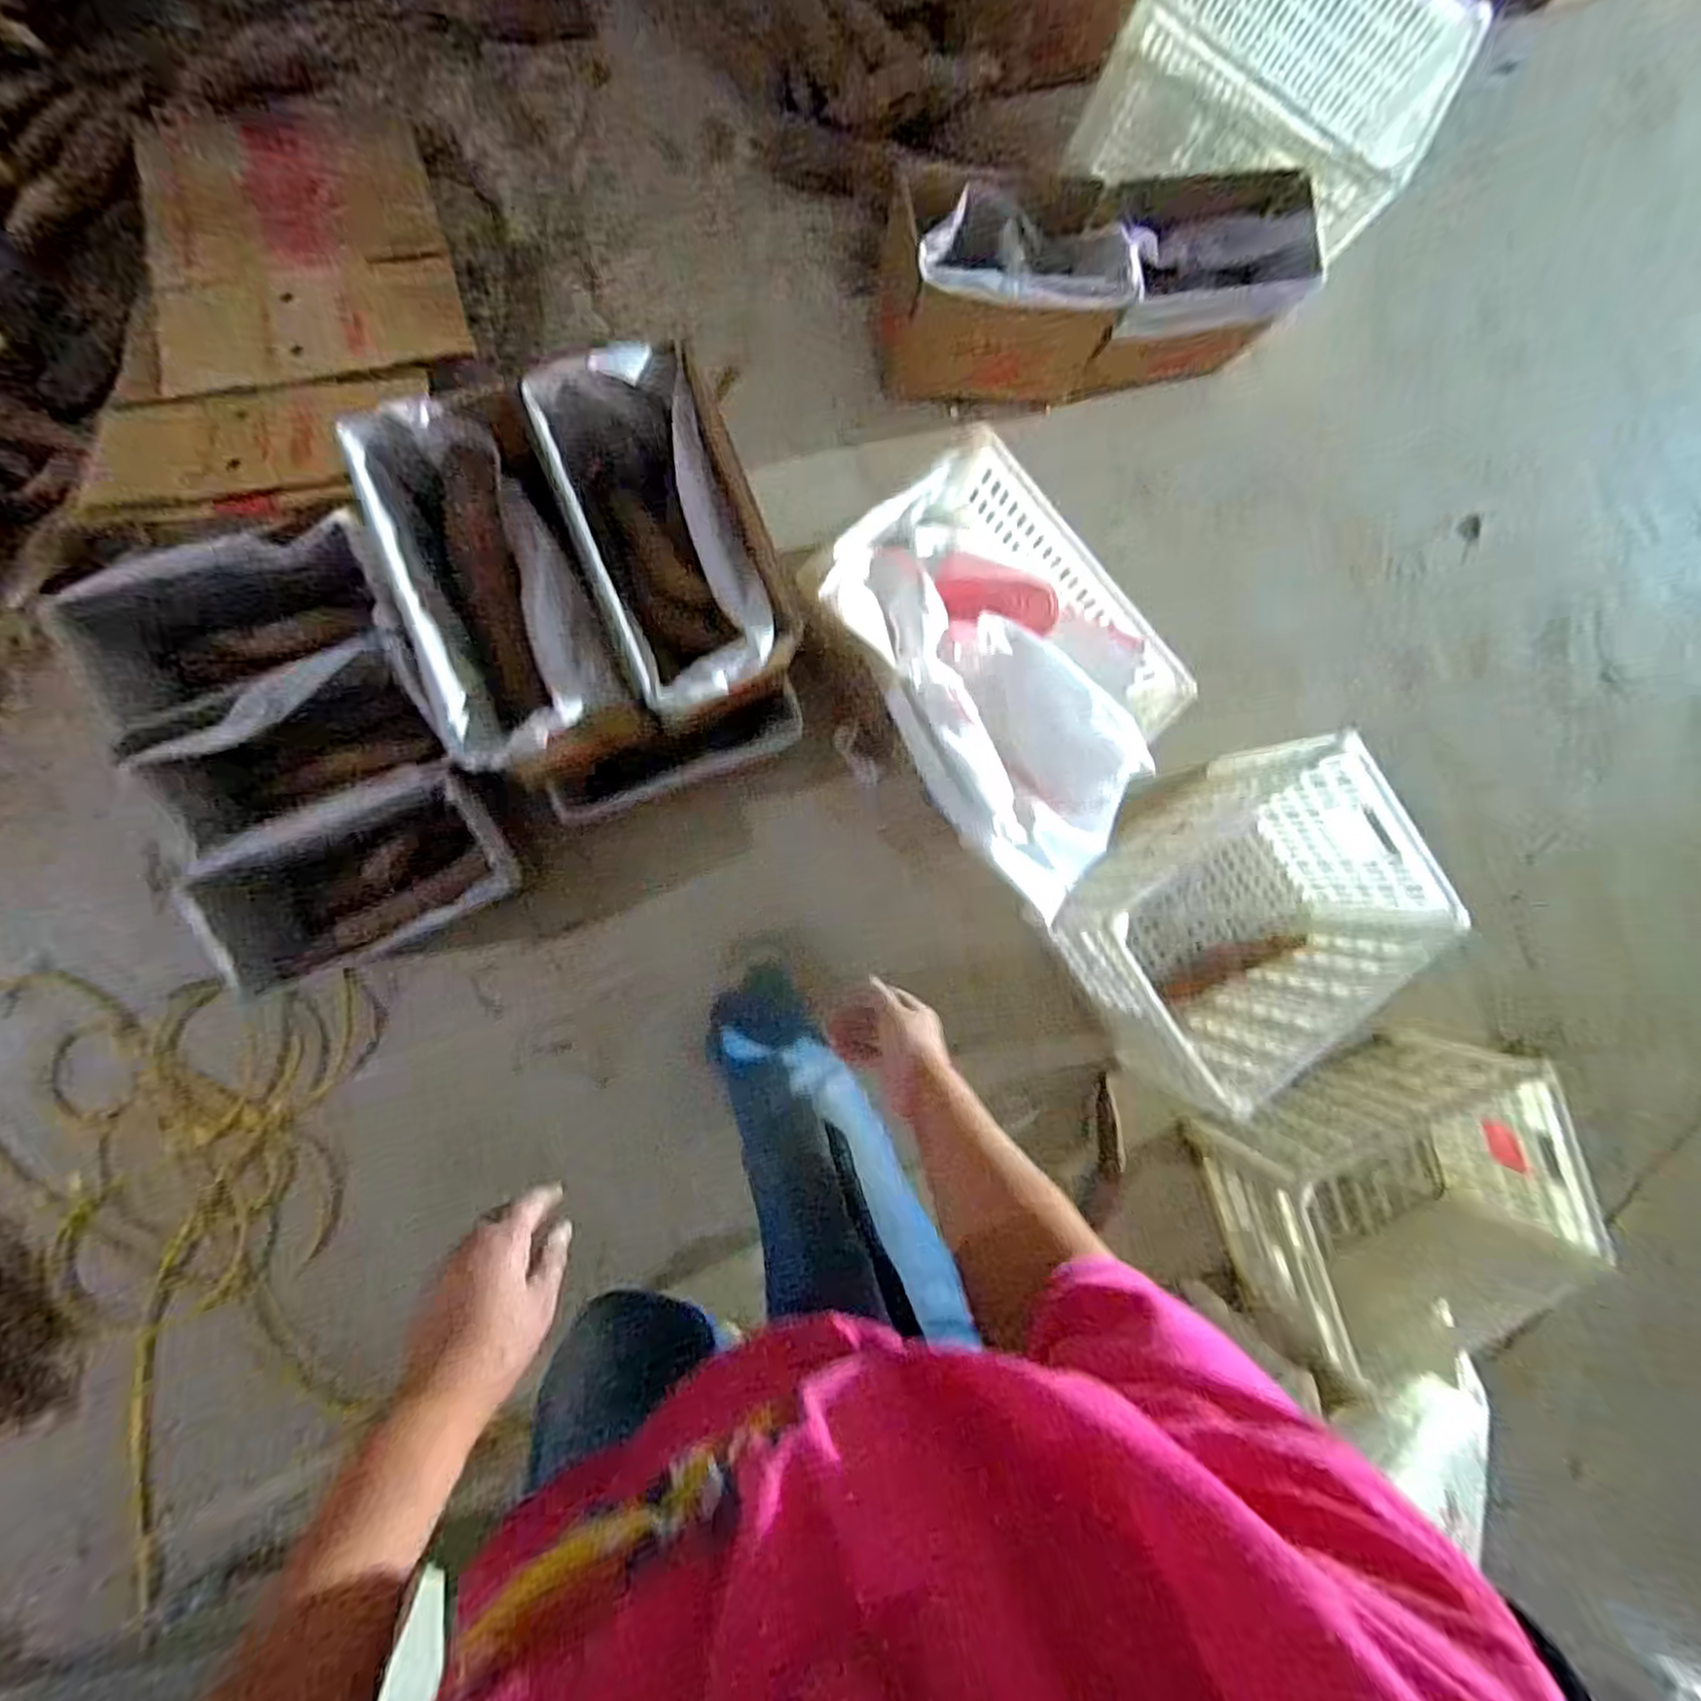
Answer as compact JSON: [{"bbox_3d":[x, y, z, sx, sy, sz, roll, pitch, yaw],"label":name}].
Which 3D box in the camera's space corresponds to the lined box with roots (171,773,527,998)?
[{"bbox_3d":[-0.631,0.038,0.969,0.347,0.190,0.158,-23,92,-9],"label":"lined box with roots"}]

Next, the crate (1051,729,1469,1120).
[{"bbox_3d":[0.599,0.105,1.146,0.461,0.294,0.367,-33,94,-9],"label":"crate"}]

